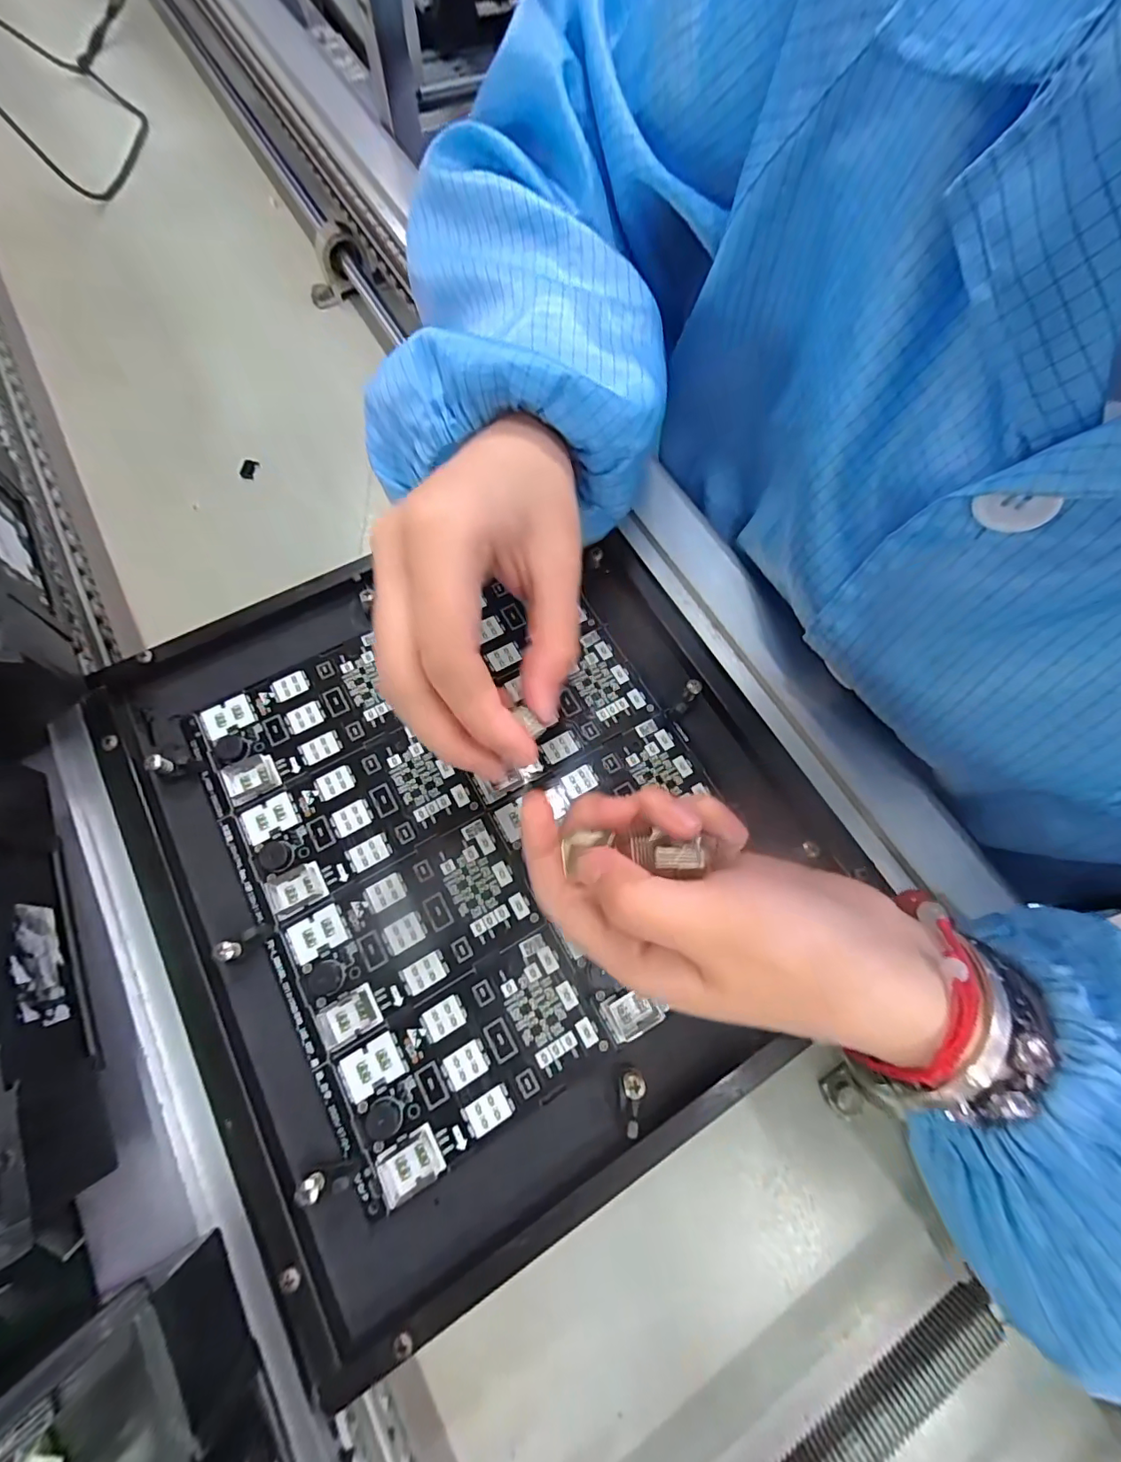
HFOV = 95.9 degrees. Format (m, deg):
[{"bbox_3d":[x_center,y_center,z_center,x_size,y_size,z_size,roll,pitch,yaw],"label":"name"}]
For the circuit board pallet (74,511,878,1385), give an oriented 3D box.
[{"bbox_3d":[-0.032,0.033,0.231,0.271,0.015,0.286,-29,74,-11],"label":"circuit board pallet"}]

